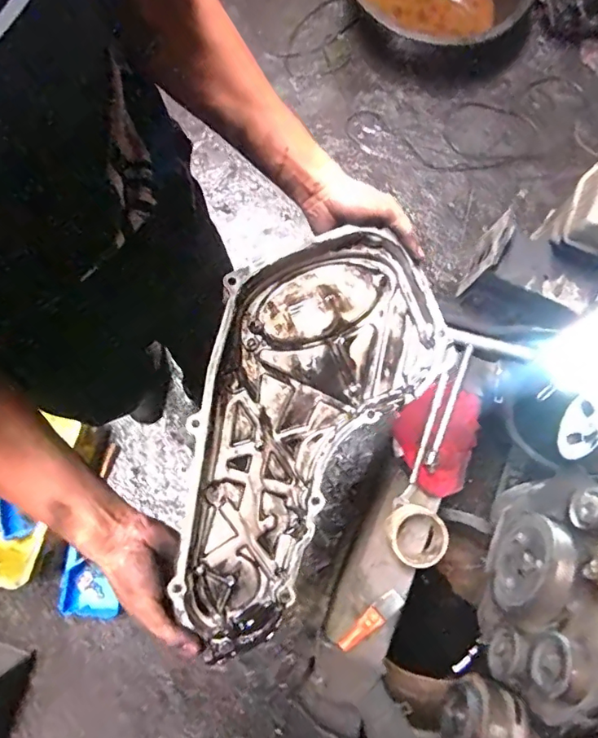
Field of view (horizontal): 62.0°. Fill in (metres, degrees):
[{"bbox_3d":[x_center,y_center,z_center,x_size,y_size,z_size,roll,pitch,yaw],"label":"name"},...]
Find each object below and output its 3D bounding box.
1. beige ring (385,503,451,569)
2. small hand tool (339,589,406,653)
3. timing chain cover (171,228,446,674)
[{"bbox_3d":[0.196,0.277,0.821,0.092,0.034,0.103,-41,82,-7],"label":"beige ring"},{"bbox_3d":[0.116,0.415,0.821,0.124,0.016,0.046,-42,104,-11],"label":"small hand tool"},{"bbox_3d":[-0.006,0.056,0.518,0.216,0.056,0.438,24,80,4],"label":"timing chain cover"}]

